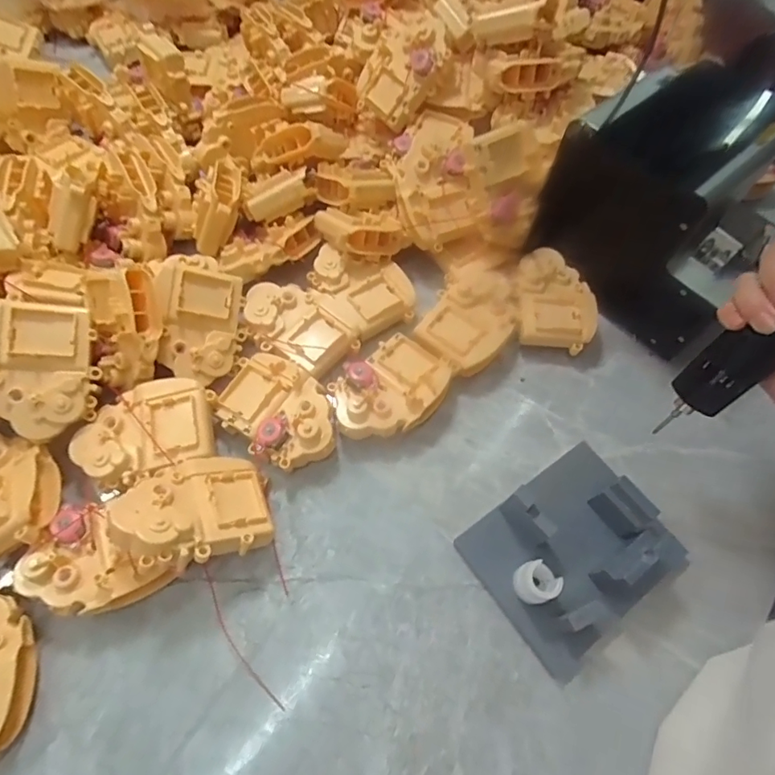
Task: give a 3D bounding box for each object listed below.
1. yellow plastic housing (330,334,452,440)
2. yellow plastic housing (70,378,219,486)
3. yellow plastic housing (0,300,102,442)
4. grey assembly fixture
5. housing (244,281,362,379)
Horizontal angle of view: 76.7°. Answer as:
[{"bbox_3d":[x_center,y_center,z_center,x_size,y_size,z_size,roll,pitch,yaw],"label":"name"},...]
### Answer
[{"bbox_3d":[0.004,0.003,0.404,0.104,0.038,0.075,-39,70,-21],"label":"yellow plastic housing"},{"bbox_3d":[-0.181,0.032,0.364,0.098,0.018,0.071,-9,62,-8],"label":"yellow plastic housing"},{"bbox_3d":[-0.251,-0.013,0.353,0.070,0.018,0.096,-3,85,-23],"label":"yellow plastic housing"},{"bbox_3d":[0.137,0.114,0.347,0.133,0.055,0.111,-32,67,-19],"label":"grey assembly fixture"},{"bbox_3d":[-0.079,-0.054,0.420,0.097,0.020,0.059,40,66,18],"label":"housing"}]

